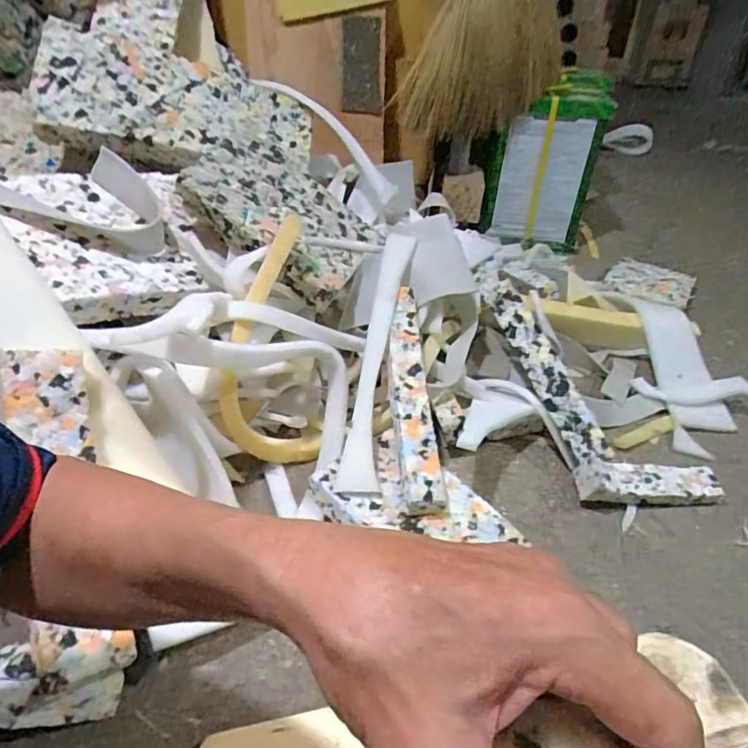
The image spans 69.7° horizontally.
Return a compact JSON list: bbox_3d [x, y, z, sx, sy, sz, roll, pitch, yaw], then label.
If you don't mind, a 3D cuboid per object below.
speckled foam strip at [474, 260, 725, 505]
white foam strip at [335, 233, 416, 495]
[{"bbox_3d":[0.247,0.022,0.728,0.166,0.050,0.439,-28,64,-27],"label":"speckled foam strip"},{"bbox_3d":[0.007,-0.029,0.715,0.045,0.035,0.371,8,71,7],"label":"white foam strip"}]

